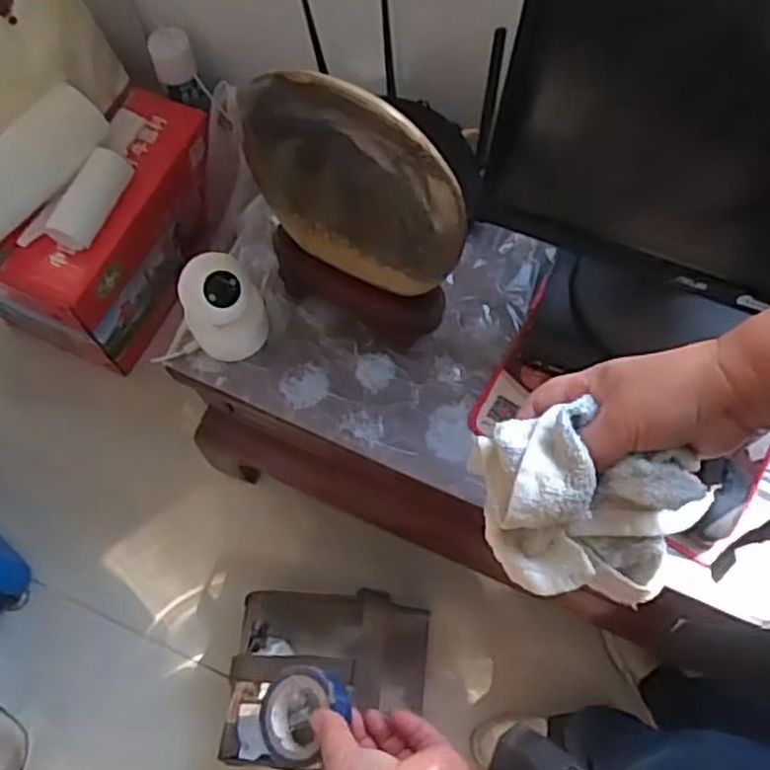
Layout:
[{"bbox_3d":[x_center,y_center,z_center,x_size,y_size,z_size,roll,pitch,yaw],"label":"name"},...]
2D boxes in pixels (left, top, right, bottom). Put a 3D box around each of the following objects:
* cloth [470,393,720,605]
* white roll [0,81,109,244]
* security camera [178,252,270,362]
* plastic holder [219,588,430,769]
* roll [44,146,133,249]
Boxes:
[{"bbox_3d":[0.113,0.070,0.436,0.116,0.099,0.094,1,69,1],"label":"cloth"},{"bbox_3d":[-0.515,-0.305,1.072,0.092,0.079,0.282,37,74,13],"label":"white roll"},{"bbox_3d":[-0.171,-0.081,0.801,0.083,0.121,0.068,-29,72,-10],"label":"security camera"},{"bbox_3d":[-0.081,0.404,1.030,0.273,0.165,0.227,5,69,3],"label":"plastic holder"},{"bbox_3d":[-0.430,-0.280,1.095,0.055,0.048,0.160,26,72,10],"label":"roll"}]

